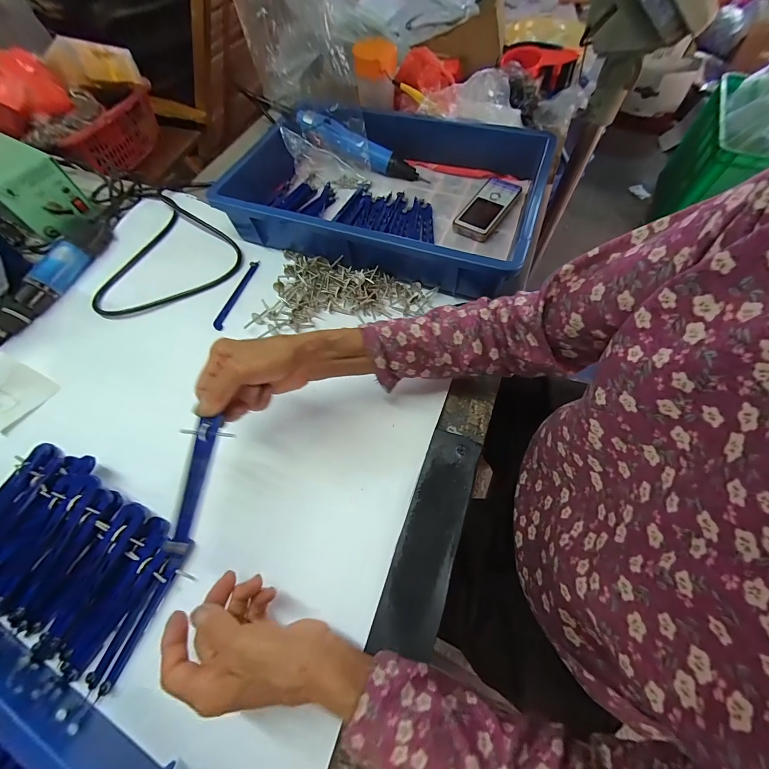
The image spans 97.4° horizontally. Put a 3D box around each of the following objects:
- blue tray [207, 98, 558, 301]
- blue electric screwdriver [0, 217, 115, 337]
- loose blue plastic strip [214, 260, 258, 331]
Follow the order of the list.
[{"bbox_3d":[-0.025,-0.305,0.513,0.488,0.072,0.306,18,64,12],"label":"blue tray"},{"bbox_3d":[-0.459,-0.156,0.473,0.032,0.033,0.208,13,63,10],"label":"blue electric screwdriver"},{"bbox_3d":[-0.207,-0.128,0.473,0.013,0.005,0.125,11,63,9],"label":"loose blue plastic strip"}]

